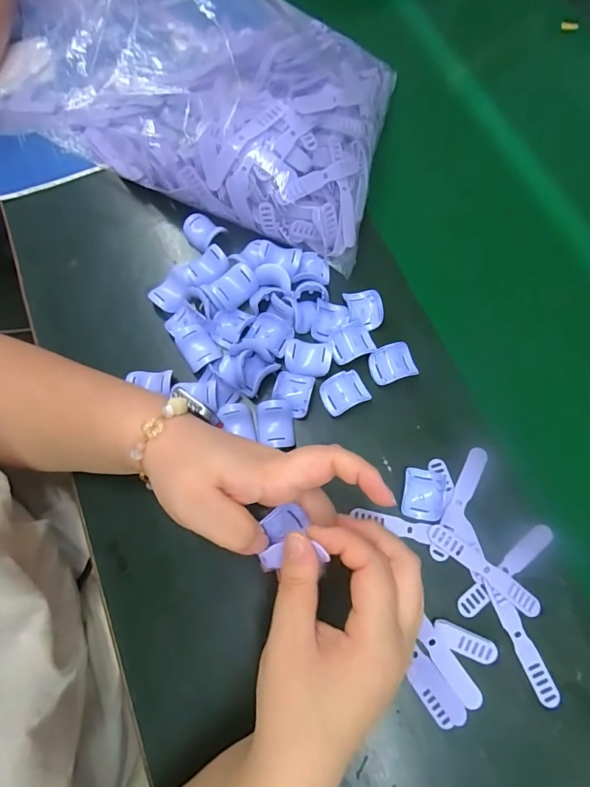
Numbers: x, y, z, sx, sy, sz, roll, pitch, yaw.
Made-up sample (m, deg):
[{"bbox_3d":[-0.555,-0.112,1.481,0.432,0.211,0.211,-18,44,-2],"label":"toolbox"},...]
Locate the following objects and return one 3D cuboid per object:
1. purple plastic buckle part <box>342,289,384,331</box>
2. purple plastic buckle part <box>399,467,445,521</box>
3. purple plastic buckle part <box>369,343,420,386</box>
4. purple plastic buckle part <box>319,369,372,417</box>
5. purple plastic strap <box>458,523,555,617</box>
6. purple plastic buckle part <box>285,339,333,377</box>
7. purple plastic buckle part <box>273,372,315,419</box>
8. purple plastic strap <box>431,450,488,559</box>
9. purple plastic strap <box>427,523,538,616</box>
[{"bbox_3d":[0.061,-0.076,0.366,0.032,0.013,0.036,-11,73,-5],"label":"purple plastic buckle part"},{"bbox_3d":[0.099,0.078,0.319,0.031,0.012,0.038,13,72,3],"label":"purple plastic buckle part"},{"bbox_3d":[0.084,-0.024,0.352,0.038,0.019,0.030,-20,74,-7],"label":"purple plastic buckle part"},{"bbox_3d":[0.041,-0.001,0.341,0.037,0.011,0.030,-25,74,-9],"label":"purple plastic buckle part"},{"bbox_3d":[0.159,0.132,0.307,0.094,0.007,0.015,-36,74,-11],"label":"purple plastic strap"},{"bbox_3d":[0.011,-0.033,0.349,0.039,0.011,0.028,12,72,3],"label":"purple plastic buckle part"},{"bbox_3d":[-0.001,0.000,0.343,0.030,0.013,0.037,12,72,3],"label":"purple plastic buckle part"},{"bbox_3d":[0.129,0.085,0.322,0.016,0.004,0.094,28,74,8],"label":"purple plastic strap"},{"bbox_3d":[0.141,0.131,0.305,0.091,0.010,0.015,36,75,10],"label":"purple plastic strap"}]

